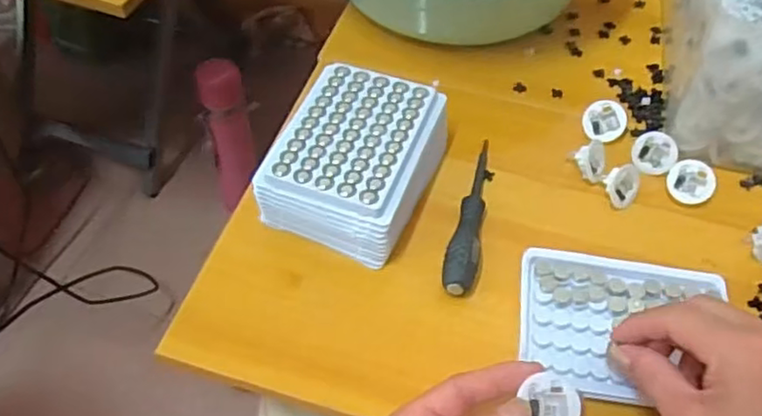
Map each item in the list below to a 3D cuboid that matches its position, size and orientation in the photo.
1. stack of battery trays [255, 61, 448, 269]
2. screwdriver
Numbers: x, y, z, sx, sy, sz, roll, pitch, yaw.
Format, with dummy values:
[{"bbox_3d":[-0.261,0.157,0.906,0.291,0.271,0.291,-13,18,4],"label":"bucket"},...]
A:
[{"bbox_3d":[-0.019,-0.031,0.475,0.097,0.067,0.133,21,55,14],"label":"stack of battery trays"},{"bbox_3d":[0.067,0.002,0.473,0.022,0.021,0.143,13,53,8],"label":"screwdriver"}]

